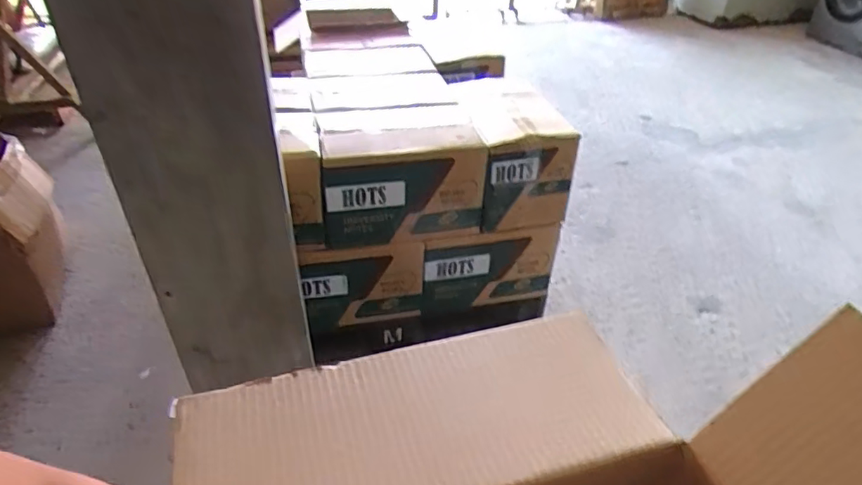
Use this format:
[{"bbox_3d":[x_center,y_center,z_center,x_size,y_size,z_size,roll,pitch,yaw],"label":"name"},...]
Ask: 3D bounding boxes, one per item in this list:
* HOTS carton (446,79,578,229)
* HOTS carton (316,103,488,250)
[{"bbox_3d":[0.235,-0.311,1.738,0.283,0.324,0.468,-7,39,-12],"label":"HOTS carton"},{"bbox_3d":[-0.097,-0.212,1.609,0.482,0.310,0.318,-5,38,-9],"label":"HOTS carton"}]

